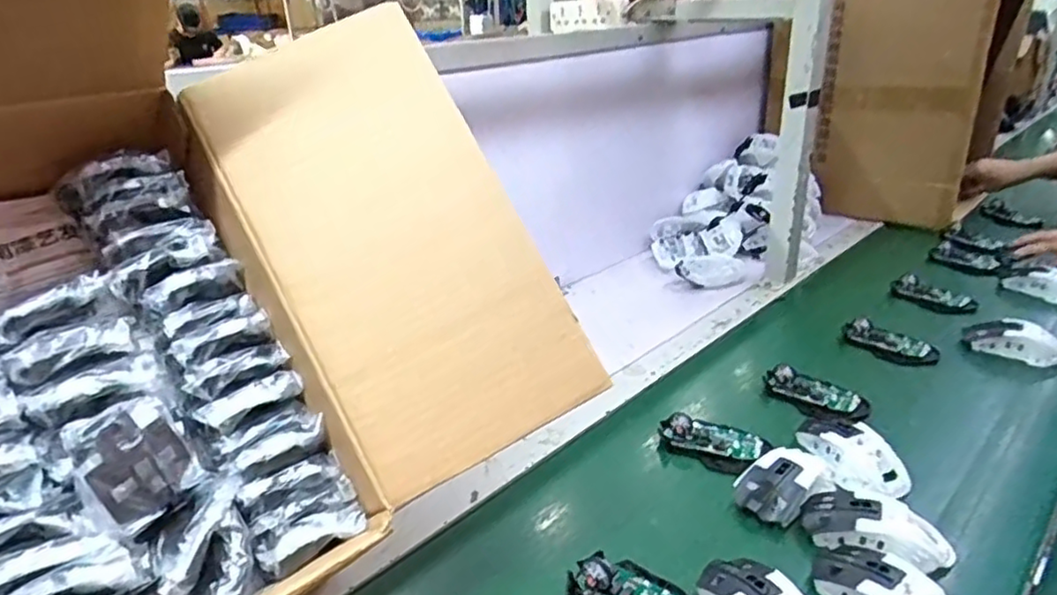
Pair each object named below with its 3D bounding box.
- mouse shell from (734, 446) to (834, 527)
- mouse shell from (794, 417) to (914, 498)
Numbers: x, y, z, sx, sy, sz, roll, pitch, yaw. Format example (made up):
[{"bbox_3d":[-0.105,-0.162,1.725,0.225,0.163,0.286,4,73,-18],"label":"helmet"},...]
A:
[{"bbox_3d":[0.243,0.172,0.623,0.105,0.041,0.064,-27,33,-37],"label":"mouse shell"},{"bbox_3d":[0.320,0.154,0.648,0.055,0.036,0.110,-14,27,-18],"label":"mouse shell"}]

